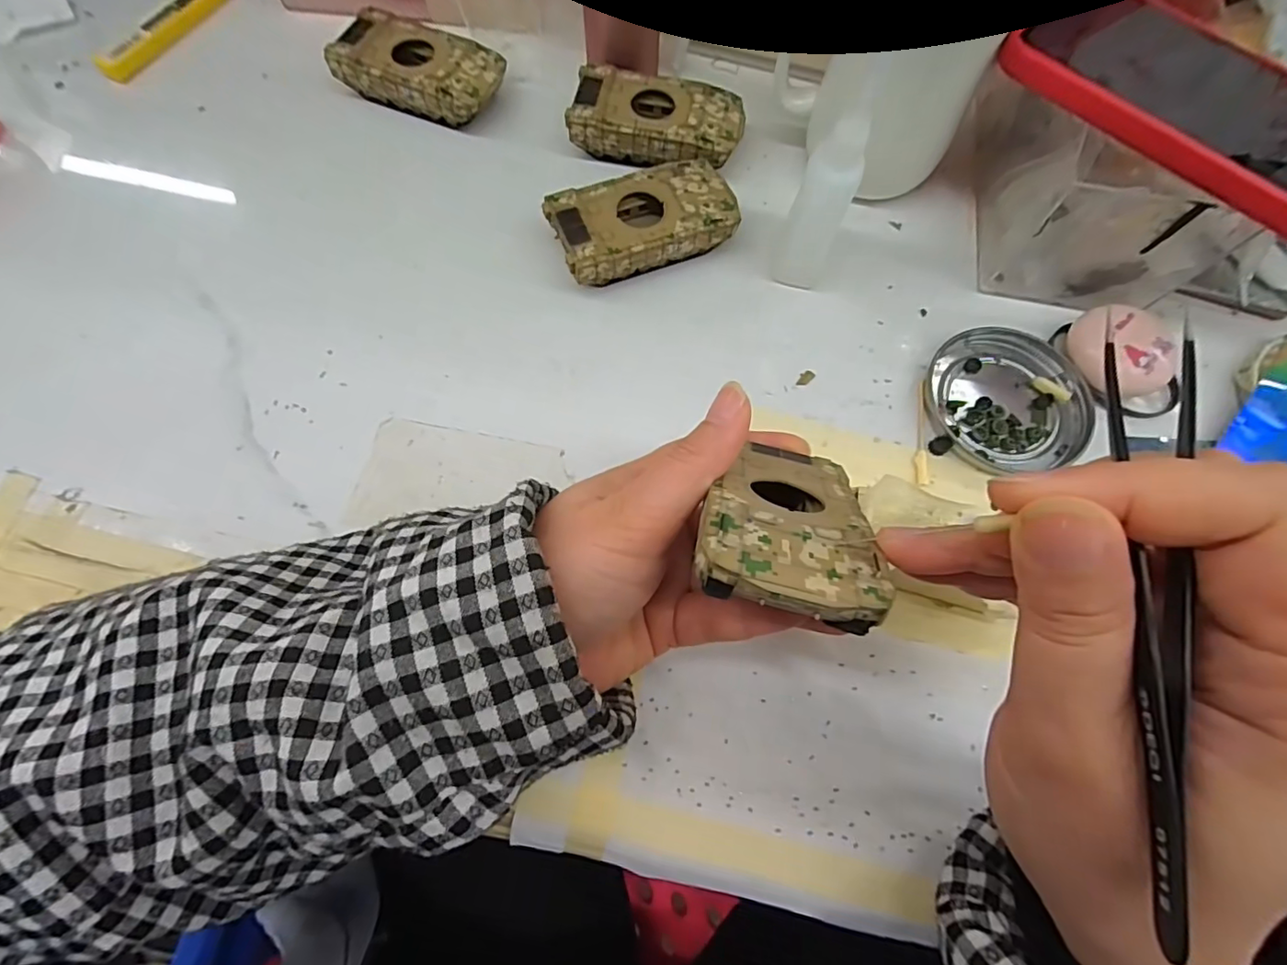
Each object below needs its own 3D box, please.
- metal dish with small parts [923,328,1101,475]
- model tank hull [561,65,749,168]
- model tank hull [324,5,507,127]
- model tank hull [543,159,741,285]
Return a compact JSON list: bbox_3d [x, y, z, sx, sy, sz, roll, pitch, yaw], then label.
[{"bbox_3d":[0.180,-0.042,0.274,0.075,0.010,0.070,0,71,-1],"label":"metal dish with small parts"},{"bbox_3d":[0.008,-0.206,0.320,0.093,0.027,0.052,15,72,4],"label":"model tank hull"},{"bbox_3d":[-0.131,-0.243,0.329,0.092,0.027,0.050,20,72,5],"label":"model tank hull"},{"bbox_3d":[0.001,-0.138,0.294,0.096,0.025,0.051,-22,73,-9],"label":"model tank hull"}]

